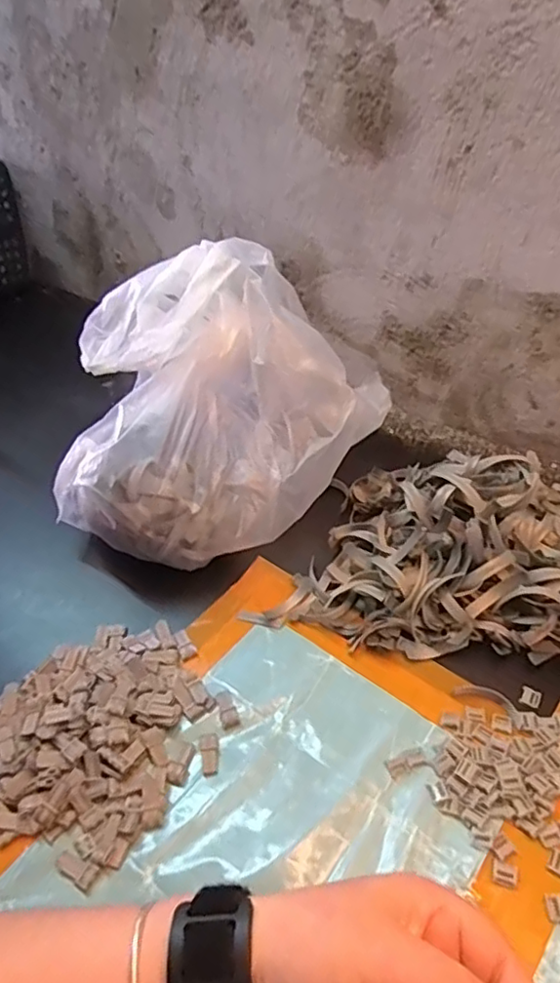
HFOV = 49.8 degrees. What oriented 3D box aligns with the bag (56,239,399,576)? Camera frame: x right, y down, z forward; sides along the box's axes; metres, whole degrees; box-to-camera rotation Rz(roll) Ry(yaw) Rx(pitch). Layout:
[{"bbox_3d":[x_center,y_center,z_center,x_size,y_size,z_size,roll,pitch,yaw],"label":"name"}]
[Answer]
[{"bbox_3d":[-0.067,-0.087,0.545,0.289,0.185,0.224,-34,49,-28],"label":"bag"}]

